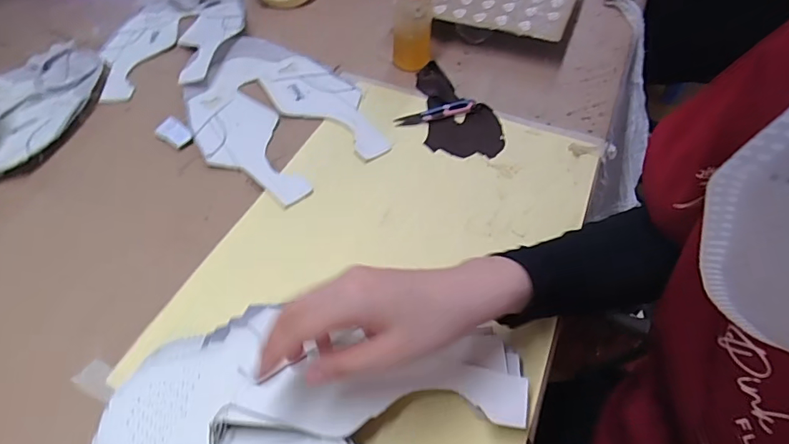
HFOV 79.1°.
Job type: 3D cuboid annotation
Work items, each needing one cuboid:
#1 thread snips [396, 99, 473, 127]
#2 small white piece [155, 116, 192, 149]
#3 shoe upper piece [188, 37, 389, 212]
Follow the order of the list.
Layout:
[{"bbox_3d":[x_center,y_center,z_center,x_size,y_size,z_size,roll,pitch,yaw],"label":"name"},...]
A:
[{"bbox_3d":[0.050,-0.134,0.579,0.097,0.012,0.022,-13,52,-12],"label":"thread snips"},{"bbox_3d":[-0.251,-0.101,0.543,0.049,0.008,0.027,35,58,24],"label":"small white piece"},{"bbox_3d":[-0.147,-0.138,0.583,0.196,0.015,0.275,-34,62,-25],"label":"shoe upper piece"}]

